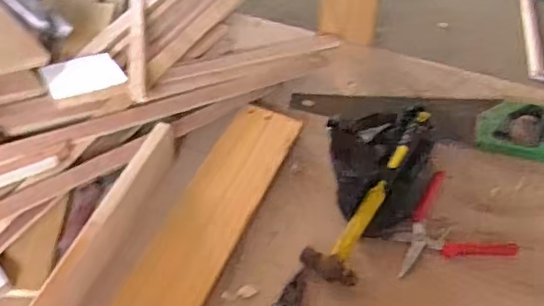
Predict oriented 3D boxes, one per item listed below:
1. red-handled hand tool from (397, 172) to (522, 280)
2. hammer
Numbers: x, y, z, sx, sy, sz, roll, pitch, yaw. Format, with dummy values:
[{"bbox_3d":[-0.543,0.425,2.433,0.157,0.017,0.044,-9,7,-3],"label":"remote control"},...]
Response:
[{"bbox_3d":[0.241,0.093,0.789,0.158,0.040,0.131,-5,50,-9],"label":"red-handled hand tool"},{"bbox_3d":[0.148,0.047,0.788,0.066,0.024,0.304,28,65,18],"label":"hammer"}]

